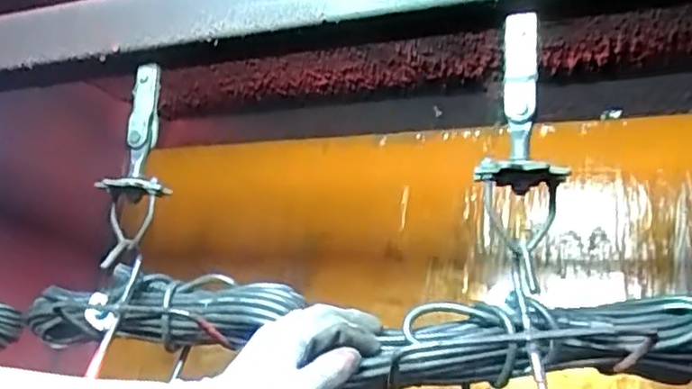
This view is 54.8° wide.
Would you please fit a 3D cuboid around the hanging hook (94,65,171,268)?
[{"bbox_3d":[-0.225,-0.032,0.720,0.066,0.209,0.042,7,-12,-17],"label":"hanging hook"}]

